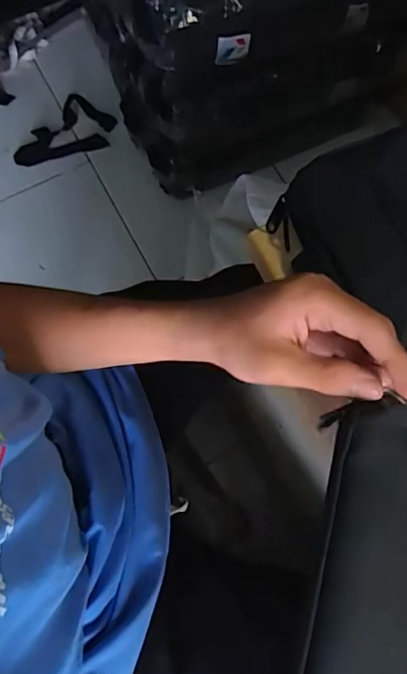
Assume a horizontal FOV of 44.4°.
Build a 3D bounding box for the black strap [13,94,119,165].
[{"bbox_3d":[-0.362,-0.537,1.289,0.263,0.031,0.159,-15,74,-4],"label":"black strap"}]

